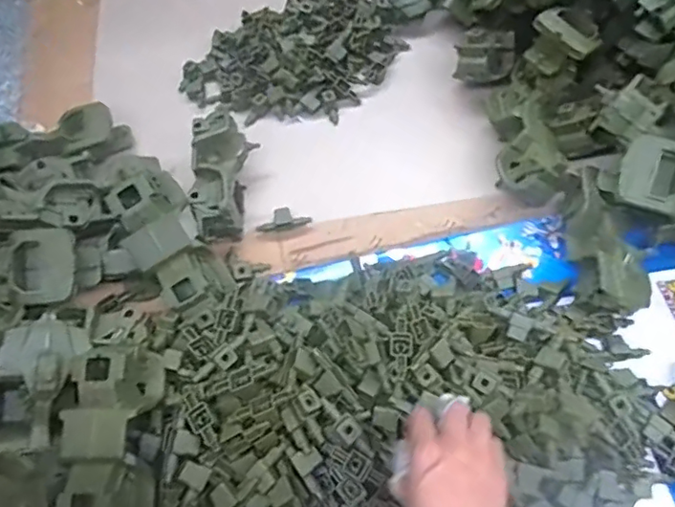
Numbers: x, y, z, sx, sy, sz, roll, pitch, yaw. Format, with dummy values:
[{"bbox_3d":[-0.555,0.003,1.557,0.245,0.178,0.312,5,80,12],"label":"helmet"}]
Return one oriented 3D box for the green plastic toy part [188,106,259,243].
[{"bbox_3d":[-0.143,-0.097,0.703,0.070,0.066,0.177,-6,59,-1],"label":"green plastic toy part"}]

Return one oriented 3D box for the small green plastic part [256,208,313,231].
[{"bbox_3d":[-0.068,-0.044,0.701,0.067,0.013,0.023,-11,59,-4],"label":"small green plastic part"}]

